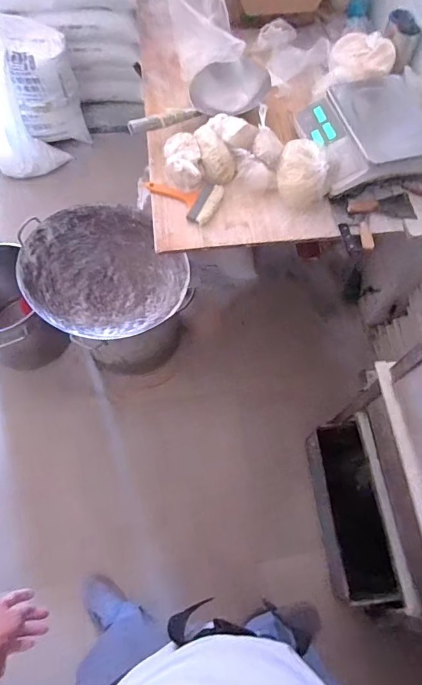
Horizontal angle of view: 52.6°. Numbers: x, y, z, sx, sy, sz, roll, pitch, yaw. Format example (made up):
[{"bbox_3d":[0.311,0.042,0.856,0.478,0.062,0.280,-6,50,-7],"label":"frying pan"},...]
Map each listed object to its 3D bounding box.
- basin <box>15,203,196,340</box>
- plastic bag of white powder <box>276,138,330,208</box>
[{"bbox_3d":[-0.346,-0.217,1.415,0.469,0.195,0.479,1,65,-1],"label":"basin"},{"bbox_3d":[0.233,-0.449,1.118,0.120,0.096,0.174,-12,66,-7],"label":"plastic bag of white powder"}]

